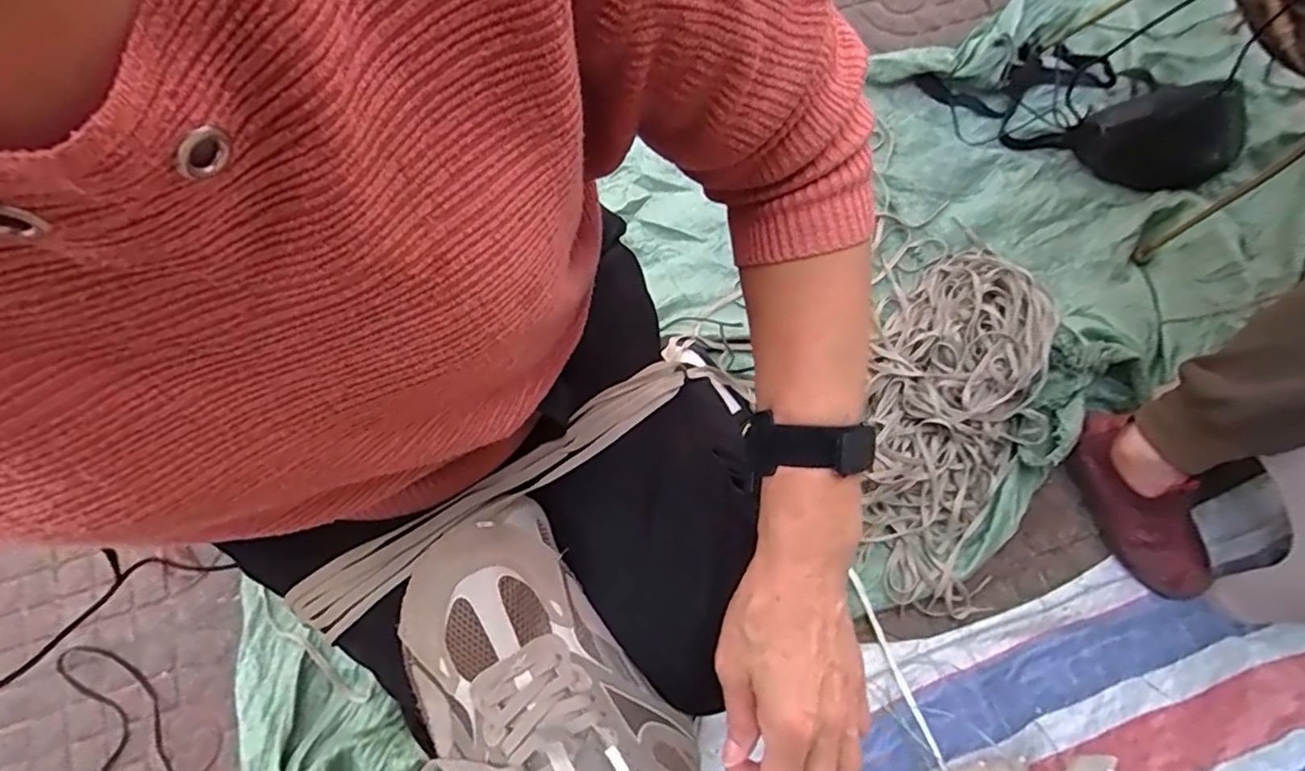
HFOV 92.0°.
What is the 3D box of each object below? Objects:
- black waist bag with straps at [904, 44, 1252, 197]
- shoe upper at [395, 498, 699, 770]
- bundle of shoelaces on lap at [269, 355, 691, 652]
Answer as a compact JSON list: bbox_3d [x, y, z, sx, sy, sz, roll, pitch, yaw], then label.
[{"bbox_3d":[0.642,-0.430,0.946,0.443,0.093,0.181,23,77,4],"label":"black waist bag with straps"},{"bbox_3d":[-0.073,0.207,0.396,0.126,0.058,0.246,-35,76,-10],"label":"shoe upper"},{"bbox_3d":[-0.107,0.073,0.437,0.313,0.038,0.042,-33,76,-9],"label":"bundle of shoelaces on lap"}]

